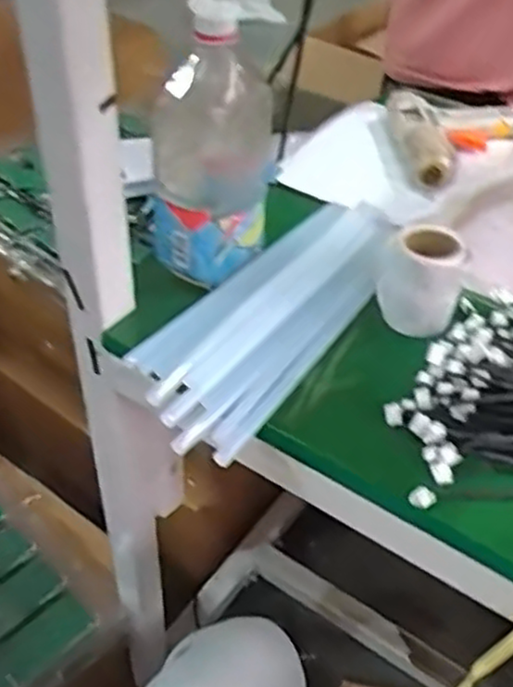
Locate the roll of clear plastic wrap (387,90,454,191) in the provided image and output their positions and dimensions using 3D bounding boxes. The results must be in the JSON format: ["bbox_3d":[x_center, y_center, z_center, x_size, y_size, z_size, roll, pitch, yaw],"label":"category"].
[{"bbox_3d":[0.185,-0.235,0.828,0.059,0.040,0.175,-1,43,-1],"label":"roll of clear plastic wrap"}]

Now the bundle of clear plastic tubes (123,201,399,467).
[{"bbox_3d":[0.019,-0.034,0.616,0.114,0.023,0.324,25,46,22],"label":"bundle of clear plastic tubes"}]

